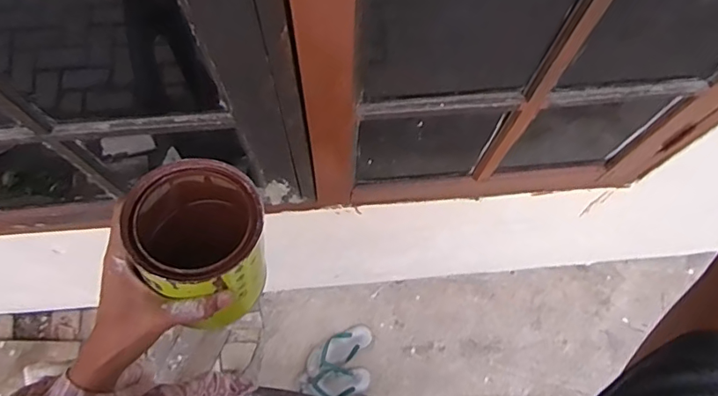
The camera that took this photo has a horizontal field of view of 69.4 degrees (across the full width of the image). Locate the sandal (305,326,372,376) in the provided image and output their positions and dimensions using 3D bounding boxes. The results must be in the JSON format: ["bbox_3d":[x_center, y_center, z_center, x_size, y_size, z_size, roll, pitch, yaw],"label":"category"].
[{"bbox_3d":[-0.071,0.528,1.798,0.251,0.036,0.103,-34,74,-12],"label":"sandal"}]

